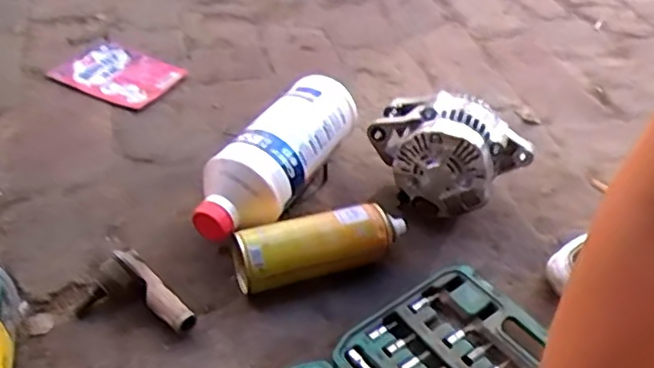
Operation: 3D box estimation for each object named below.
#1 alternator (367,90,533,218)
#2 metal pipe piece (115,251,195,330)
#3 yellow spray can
[{"bbox_3d":[0.141,-0.039,0.786,0.172,0.119,0.133,35,49,30],"label":"alternator"},{"bbox_3d":[-0.172,0.106,0.648,0.023,0.031,0.108,-29,51,-32],"label":"metal pipe piece"},{"bbox_3d":[-0.004,0.069,0.686,0.188,0.063,0.071,-7,43,-13],"label":"yellow spray can"}]

